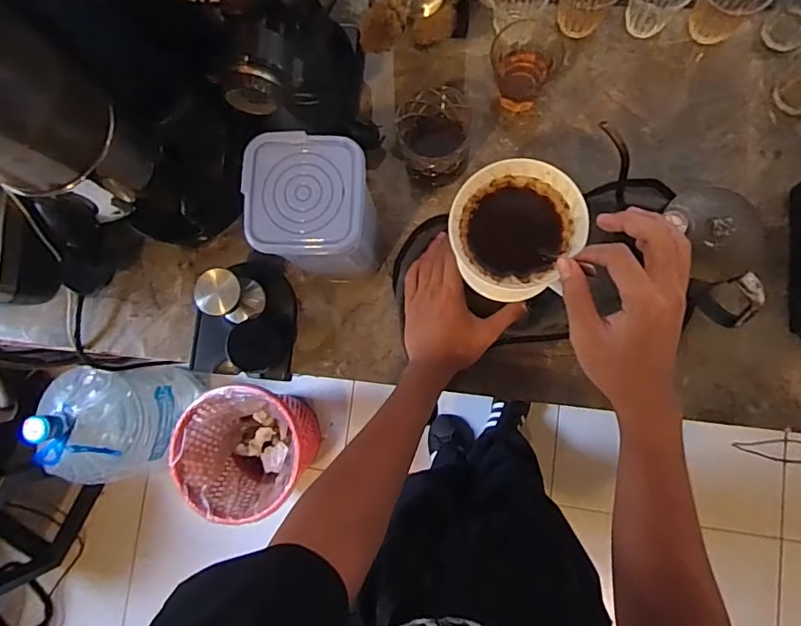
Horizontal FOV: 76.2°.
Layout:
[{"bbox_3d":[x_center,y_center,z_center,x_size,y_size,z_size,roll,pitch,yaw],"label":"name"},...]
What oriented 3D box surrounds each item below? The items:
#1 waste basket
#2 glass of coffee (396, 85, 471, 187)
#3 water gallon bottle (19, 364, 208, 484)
[{"bbox_3d":[-0.386,0.340,1.320,0.281,0.277,0.295,-1,83,6],"label":"waste basket"},{"bbox_3d":[0.041,-0.200,0.599,0.074,0.088,0.084,8,84,6],"label":"glass of coffee"},{"bbox_3d":[-0.695,0.268,1.282,0.226,0.470,0.260,-7,83,5],"label":"water gallon bottle"}]

